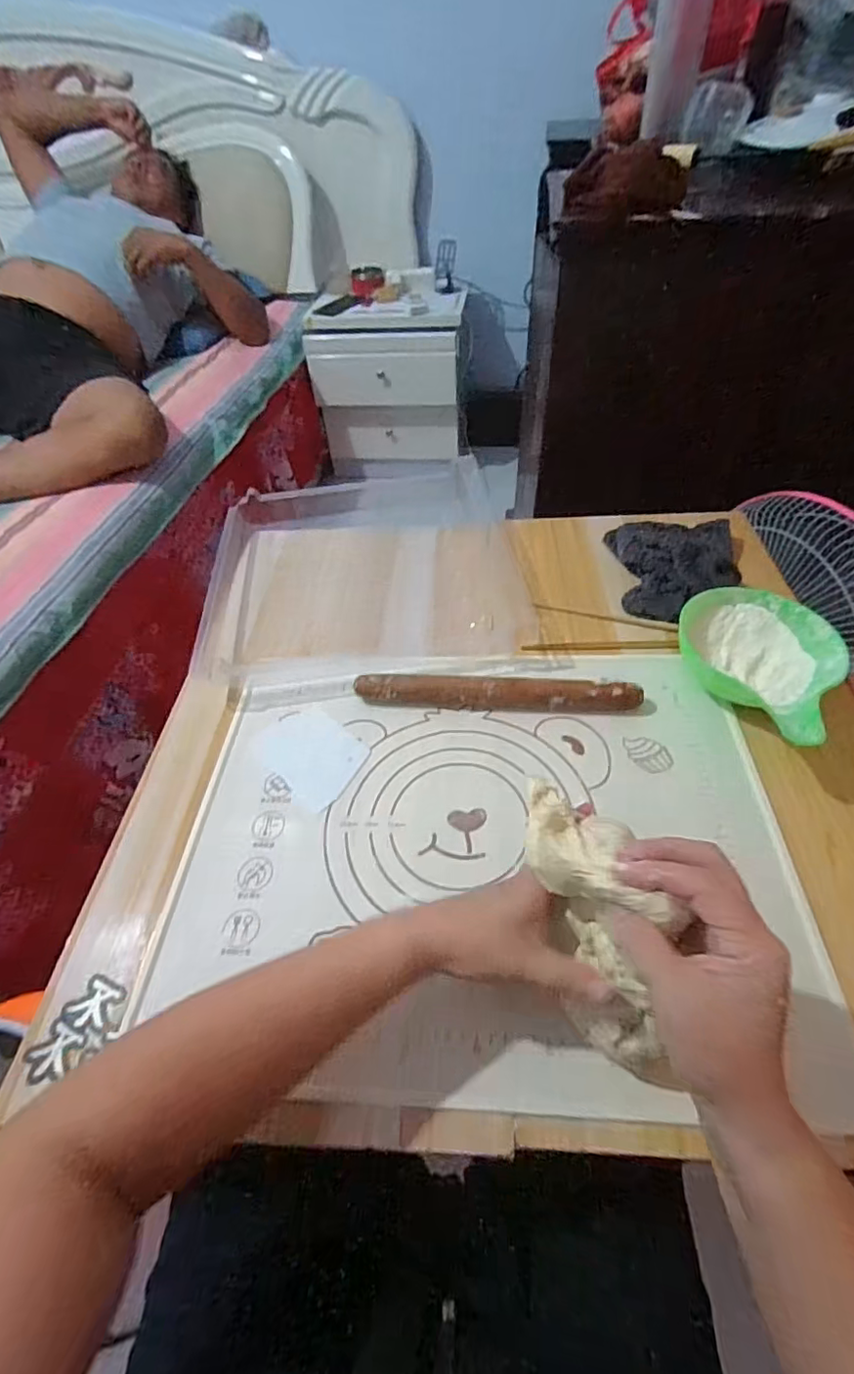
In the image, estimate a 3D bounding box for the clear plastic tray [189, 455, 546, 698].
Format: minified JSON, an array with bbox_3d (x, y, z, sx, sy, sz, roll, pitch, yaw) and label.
[{"bbox_3d":[-0.079,-0.185,0.745,0.381,0.041,0.438,-7,48,0],"label":"clear plastic tray"}]

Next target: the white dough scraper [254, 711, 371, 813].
[{"bbox_3d":[-0.114,0.064,0.553,0.114,0.004,0.081,32,58,29],"label":"white dough scraper"}]

